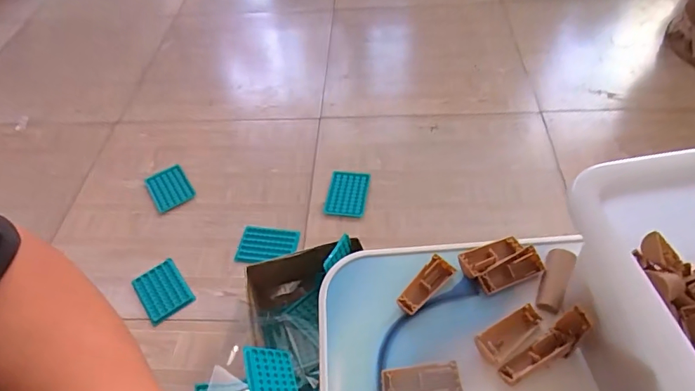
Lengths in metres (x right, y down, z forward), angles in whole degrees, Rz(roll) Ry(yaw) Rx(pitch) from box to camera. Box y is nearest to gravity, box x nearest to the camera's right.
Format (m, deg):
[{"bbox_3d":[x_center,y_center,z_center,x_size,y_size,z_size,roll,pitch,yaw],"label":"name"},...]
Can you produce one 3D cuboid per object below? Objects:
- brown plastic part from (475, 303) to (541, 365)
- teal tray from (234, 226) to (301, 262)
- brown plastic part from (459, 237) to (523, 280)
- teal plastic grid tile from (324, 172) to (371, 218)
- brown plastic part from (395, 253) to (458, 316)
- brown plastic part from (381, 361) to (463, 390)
[{"bbox_3d":[0.112,0.094,0.305,0.050,0.006,0.020,-26,53,-15],"label":"brown plastic part"},{"bbox_3d":[-0.184,0.117,1.021,0.132,0.021,0.098,2,51,7],"label":"teal tray"},{"bbox_3d":[0.110,0.047,0.340,0.048,0.009,0.022,-19,52,-10],"label":"brown plastic part"},{"bbox_3d":[-0.001,-0.007,1.089,0.101,0.017,0.128,5,52,10],"label":"teal plastic grid tile"},{"bbox_3d":[0.057,0.066,0.329,0.050,0.011,0.018,-38,57,-23],"label":"brown plastic part"},{"bbox_3d":[0.047,0.121,0.288,0.050,0.009,0.019,-7,51,0],"label":"brown plastic part"}]

